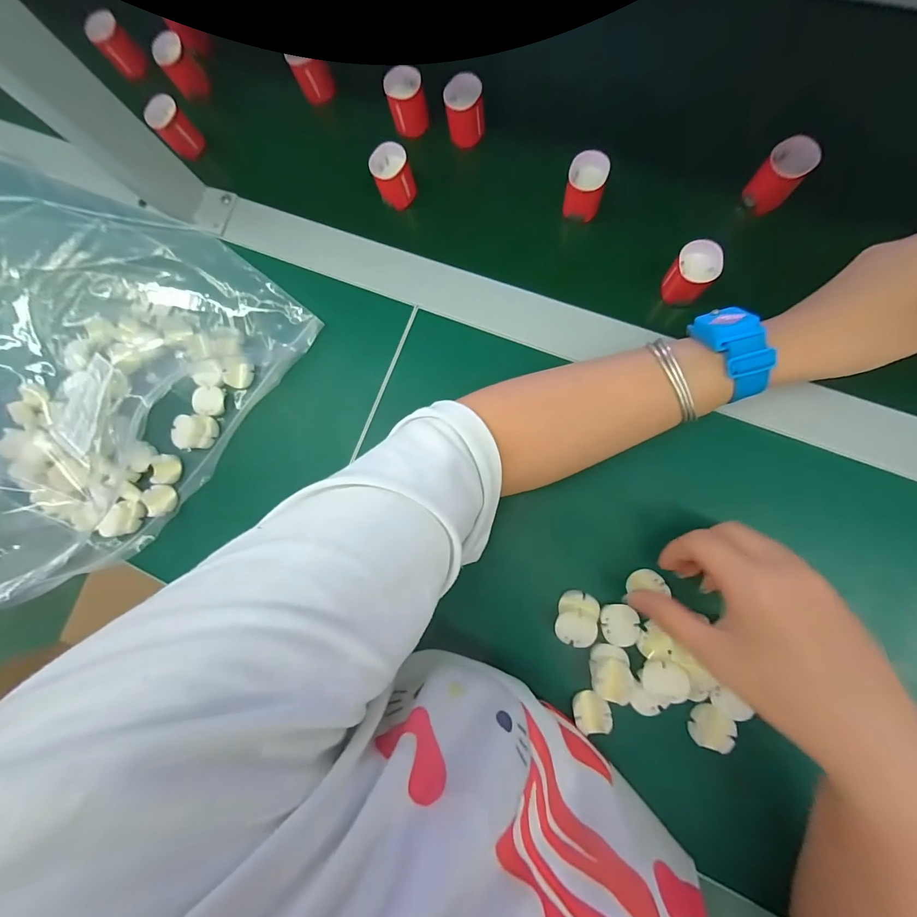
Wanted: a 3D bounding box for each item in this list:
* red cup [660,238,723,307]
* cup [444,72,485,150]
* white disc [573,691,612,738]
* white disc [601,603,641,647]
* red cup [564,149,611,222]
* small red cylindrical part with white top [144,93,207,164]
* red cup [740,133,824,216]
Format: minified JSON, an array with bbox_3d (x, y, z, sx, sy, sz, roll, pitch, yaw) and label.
[{"bbox_3d":[0.168,-0.133,0.284,0.030,0.034,0.028,-1,85,8],"label":"red cup"},{"bbox_3d":[0.006,-0.285,0.321,0.030,0.034,0.028,-1,85,8],"label":"cup"},{"bbox_3d":[0.093,0.177,0.276,0.024,0.012,0.028,-14,83,6],"label":"white disc"},{"bbox_3d":[0.113,0.116,0.271,0.025,0.004,0.027,-1,85,8],"label":"white disc"},{"bbox_3d":[0.098,-0.210,0.301,0.028,0.033,0.028,-1,85,8],"label":"red cup"},{"bbox_3d":[-0.263,-0.307,0.362,0.028,0.034,0.031,-34,81,3],"label":"small red cylindrical part with white top"},{"bbox_3d":[0.230,-0.202,0.280,0.027,0.033,0.031,38,91,9],"label":"red cup"}]

